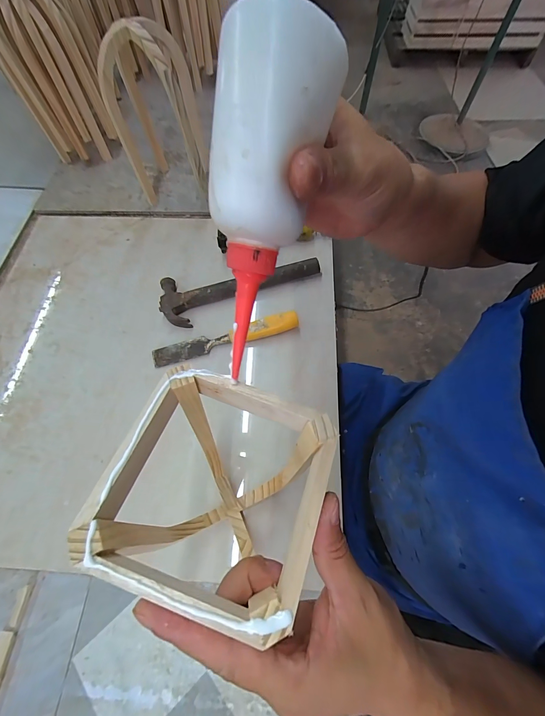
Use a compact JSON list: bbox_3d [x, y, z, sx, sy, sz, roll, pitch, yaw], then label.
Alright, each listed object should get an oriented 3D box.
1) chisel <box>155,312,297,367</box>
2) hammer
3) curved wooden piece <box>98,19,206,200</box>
[{"bbox_3d":[-0.074,-0.033,0.489,0.235,0.028,0.032,-15,65,-7],"label":"chisel"},{"bbox_3d":[-0.051,-0.111,0.526,0.274,0.030,0.090,-9,64,-4],"label":"hammer"},{"bbox_3d":[-0.205,-0.403,0.538,0.135,0.255,0.044,-4,59,-1],"label":"curved wooden piece"}]

